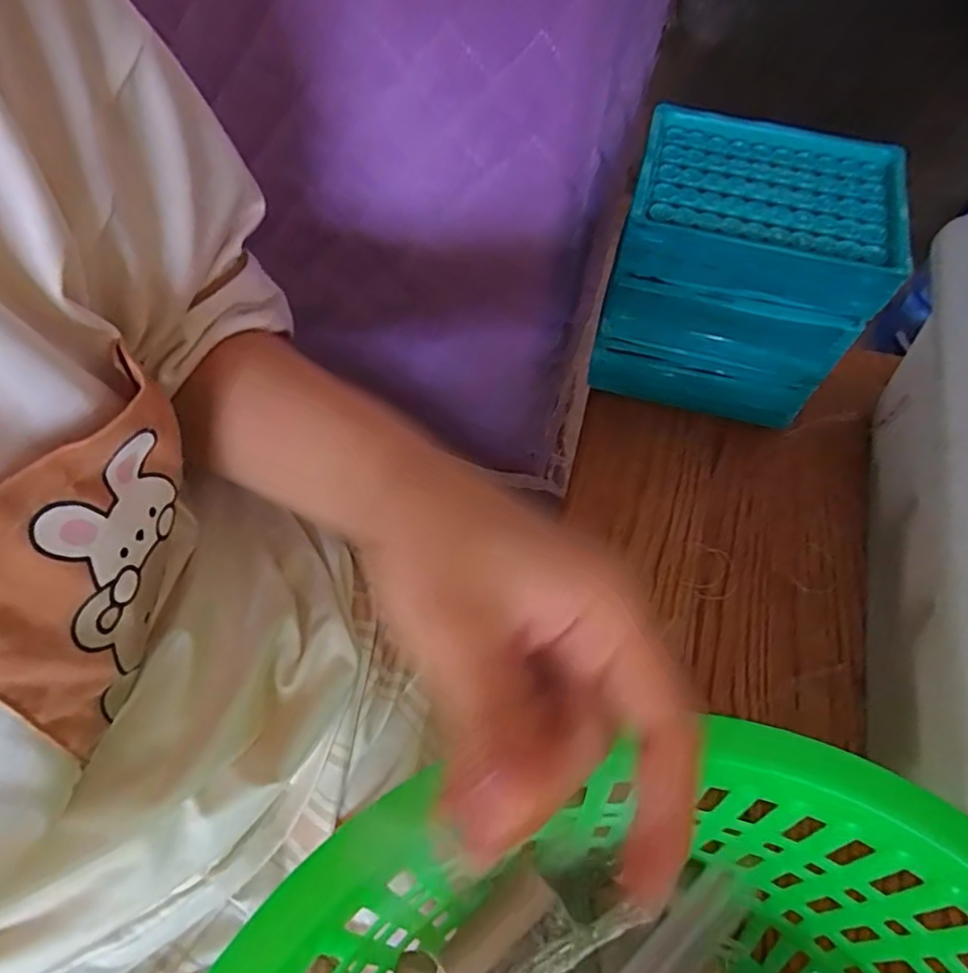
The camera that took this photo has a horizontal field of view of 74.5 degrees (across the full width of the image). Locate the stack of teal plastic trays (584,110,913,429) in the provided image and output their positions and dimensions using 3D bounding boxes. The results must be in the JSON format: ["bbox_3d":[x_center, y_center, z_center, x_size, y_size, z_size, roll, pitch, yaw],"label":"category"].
[{"bbox_3d":[0.143,-0.119,0.378,0.131,0.141,0.090,17,64,8],"label":"stack of teal plastic trays"}]

